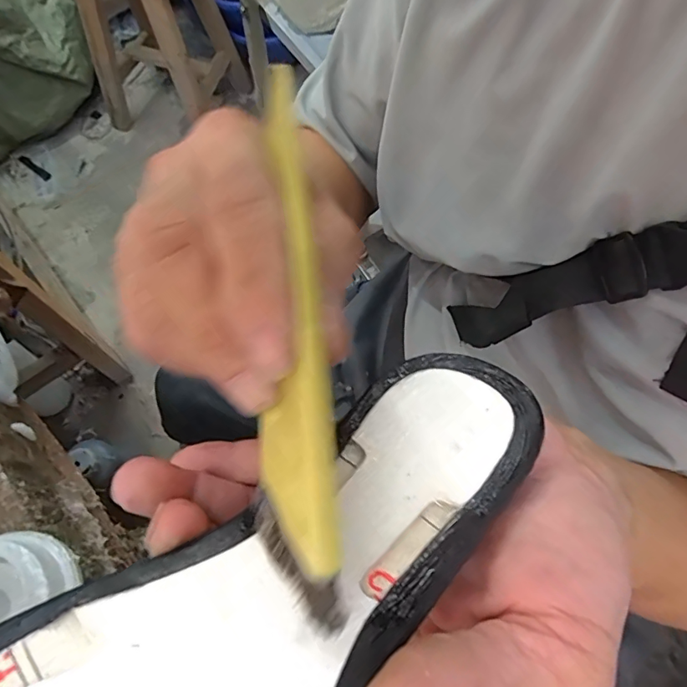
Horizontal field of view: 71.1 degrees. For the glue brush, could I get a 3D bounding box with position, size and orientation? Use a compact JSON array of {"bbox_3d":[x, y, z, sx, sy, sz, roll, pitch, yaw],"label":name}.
[{"bbox_3d":[-0.013,-0.002,0.117,0.019,0.032,0.124,-2,86,-3],"label":"glue brush"}]

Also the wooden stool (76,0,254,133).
[{"bbox_3d":[-0.468,-0.775,1.225,0.301,0.475,0.299,20,67,7],"label":"wooden stool"}]

